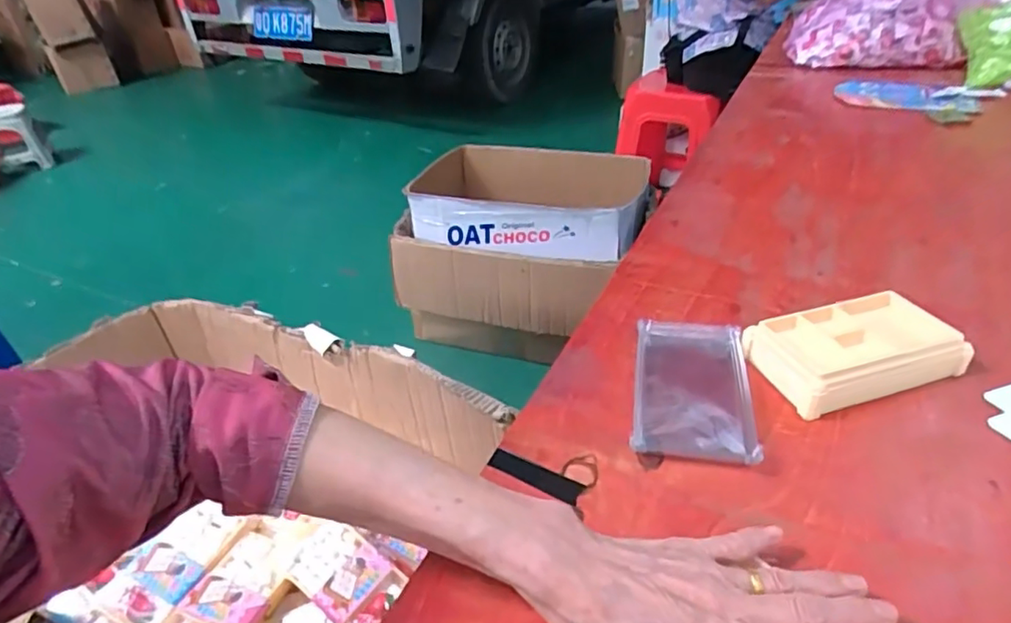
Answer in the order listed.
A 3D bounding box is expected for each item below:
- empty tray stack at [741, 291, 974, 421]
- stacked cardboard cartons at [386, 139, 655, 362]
[{"bbox_3d":[0.266,0.028,0.449,0.140,0.033,0.078,-12,35,-11],"label":"empty tray stack"},{"bbox_3d":[0.042,-0.160,1.589,0.584,0.414,0.449,6,36,16],"label":"stacked cardboard cartons"}]

